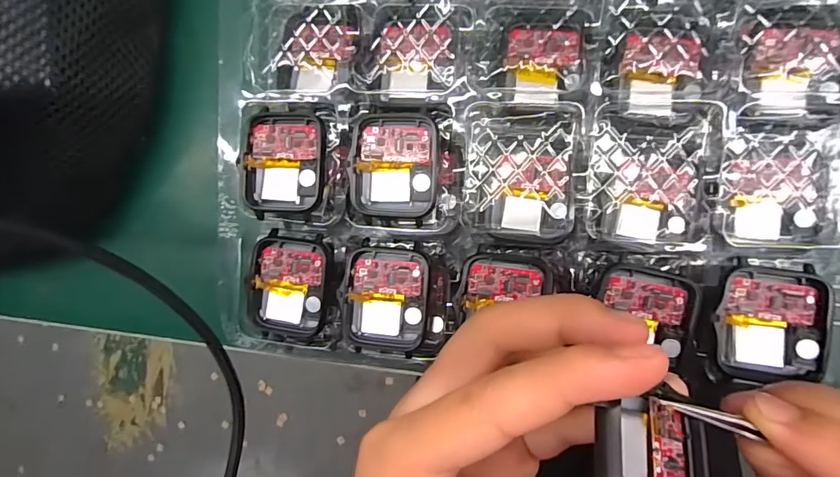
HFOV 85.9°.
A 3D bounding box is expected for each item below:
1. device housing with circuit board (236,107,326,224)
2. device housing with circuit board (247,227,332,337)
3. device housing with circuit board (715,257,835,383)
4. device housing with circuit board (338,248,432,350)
[{"bbox_3d":[-0.059,-0.033,0.196,0.037,0.011,0.045,3,92,8],"label":"device housing with circuit board"},{"bbox_3d":[-0.058,0.022,0.201,0.036,0.007,0.046,8,92,8],"label":"device housing with circuit board"},{"bbox_3d":[0.133,0.032,0.171,0.036,0.006,0.044,7,93,15],"label":"device housing with circuit board"},{"bbox_3d":[-0.015,0.027,0.195,0.035,0.012,0.042,4,92,8],"label":"device housing with circuit board"}]

